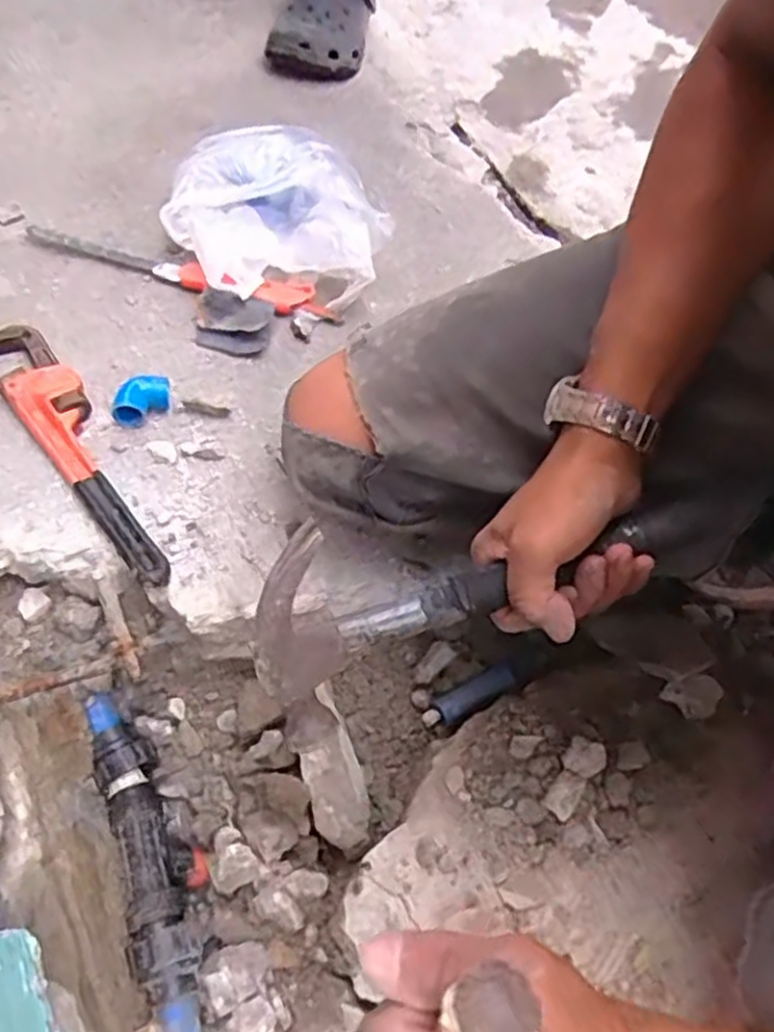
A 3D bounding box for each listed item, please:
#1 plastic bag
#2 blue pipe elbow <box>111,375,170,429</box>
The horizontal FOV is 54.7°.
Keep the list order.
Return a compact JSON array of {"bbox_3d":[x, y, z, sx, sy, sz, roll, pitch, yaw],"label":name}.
[{"bbox_3d":[-0.103,-0.285,0.722,0.195,0.073,0.190,-32,66,-15],"label":"plastic bag"},{"bbox_3d":[-0.201,-0.095,0.615,0.050,0.028,0.026,-27,65,-13],"label":"blue pipe elbow"}]

